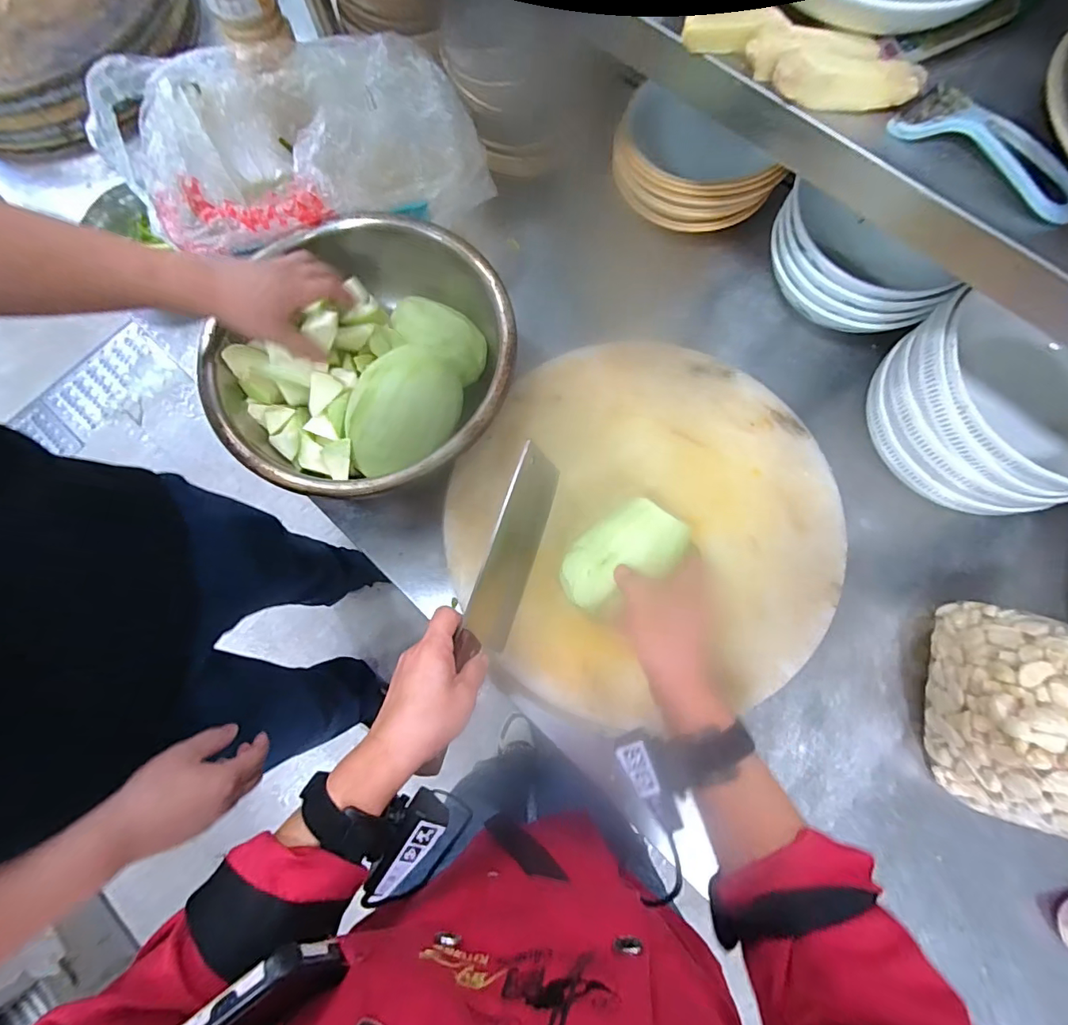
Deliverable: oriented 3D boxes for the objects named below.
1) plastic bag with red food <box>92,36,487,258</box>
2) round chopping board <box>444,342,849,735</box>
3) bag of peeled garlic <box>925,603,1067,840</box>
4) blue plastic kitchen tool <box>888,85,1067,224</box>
[{"bbox_3d":[-0.305,-0.468,0.628,0.461,0.140,0.291,-14,76,-2],"label":"plastic bag with red food"},{"bbox_3d":[0.117,0.009,0.534,0.388,0.050,0.410,30,79,8],"label":"round chopping board"},{"bbox_3d":[0.506,0.208,0.477,0.179,0.156,0.196,27,78,7],"label":"bag of peeled garlic"},{"bbox_3d":[0.336,-0.266,0.359,0.139,0.026,0.055,41,81,10],"label":"blue plastic kitchen tool"}]

